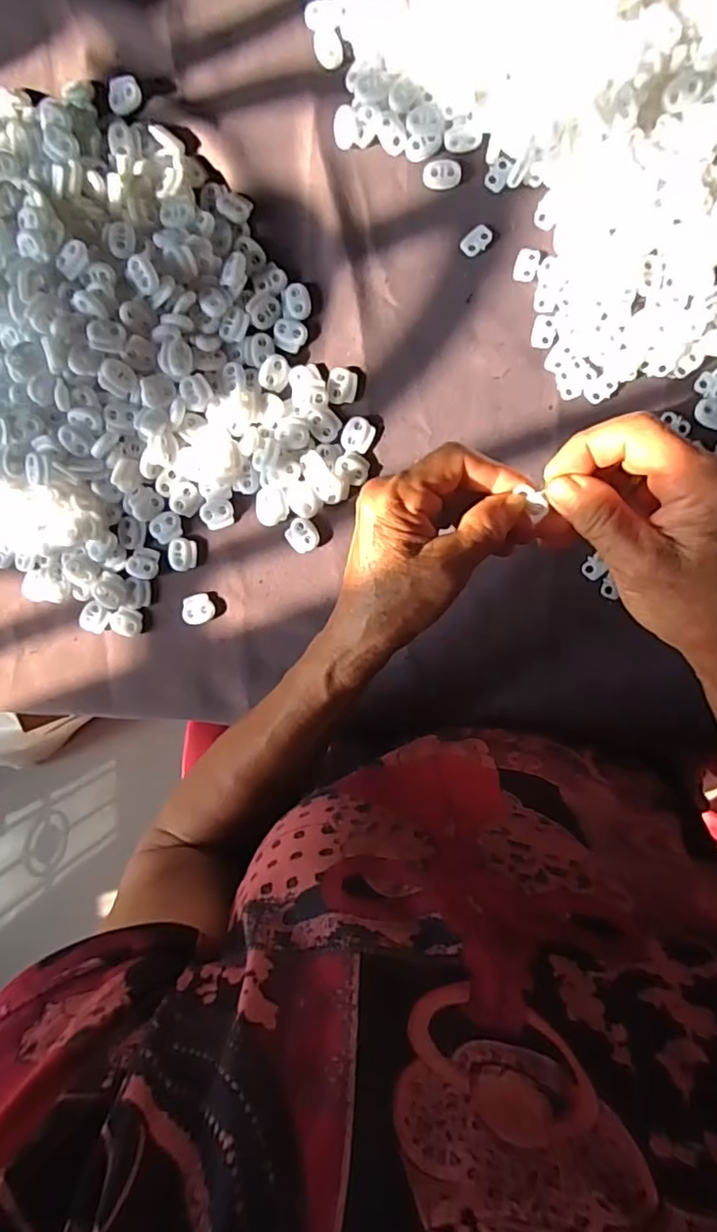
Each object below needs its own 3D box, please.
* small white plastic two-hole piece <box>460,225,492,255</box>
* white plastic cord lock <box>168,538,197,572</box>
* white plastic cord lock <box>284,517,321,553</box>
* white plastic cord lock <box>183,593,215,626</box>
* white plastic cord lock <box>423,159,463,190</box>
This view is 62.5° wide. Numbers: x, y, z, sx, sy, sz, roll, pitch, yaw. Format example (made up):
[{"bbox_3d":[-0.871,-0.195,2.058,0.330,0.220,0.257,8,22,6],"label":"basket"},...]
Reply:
[{"bbox_3d":[0.072,-0.231,0.363,0.019,0.004,0.013,-38,89,8],"label":"small white plastic two-hole piece"},{"bbox_3d":[-0.119,-0.041,0.401,0.018,0.006,0.021,7,95,6],"label":"white plastic cord lock"},{"bbox_3d":[-0.037,-0.053,0.389,0.021,0.006,0.022,0,94,7],"label":"white plastic cord lock"},{"bbox_3d":[-0.109,-0.004,0.403,0.021,0.006,0.020,-12,92,7],"label":"white plastic cord lock"},{"bbox_3d":[0.052,-0.272,0.363,0.023,0.005,0.016,4,94,6],"label":"white plastic cord lock"}]

